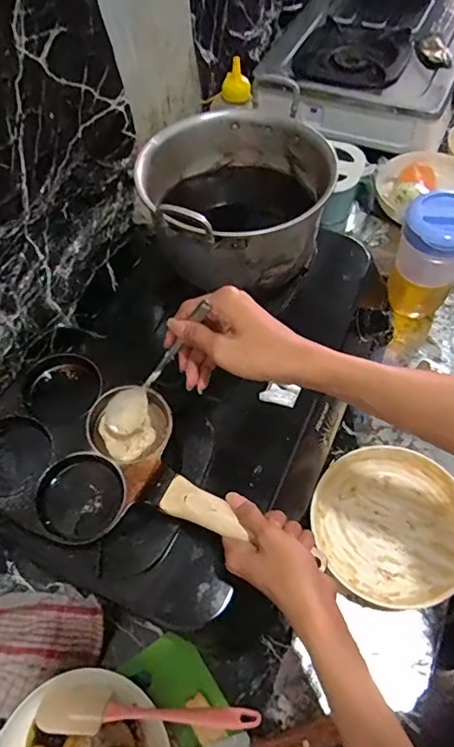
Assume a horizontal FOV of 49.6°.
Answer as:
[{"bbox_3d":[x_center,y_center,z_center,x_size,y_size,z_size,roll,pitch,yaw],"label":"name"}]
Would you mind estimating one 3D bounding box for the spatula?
[{"bbox_3d":[-0.082,0.353,0.506,0.224,0.040,0.041,4,58,6],"label":"spatula"}]

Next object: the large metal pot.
[{"bbox_3d":[0.019,-0.208,0.637,0.213,0.156,0.228,-2,58,3],"label":"large metal pot"}]

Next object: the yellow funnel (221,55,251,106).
[{"bbox_3d":[0.013,-0.438,0.731,0.044,0.052,0.047,-2,58,2],"label":"yellow funnel"}]

